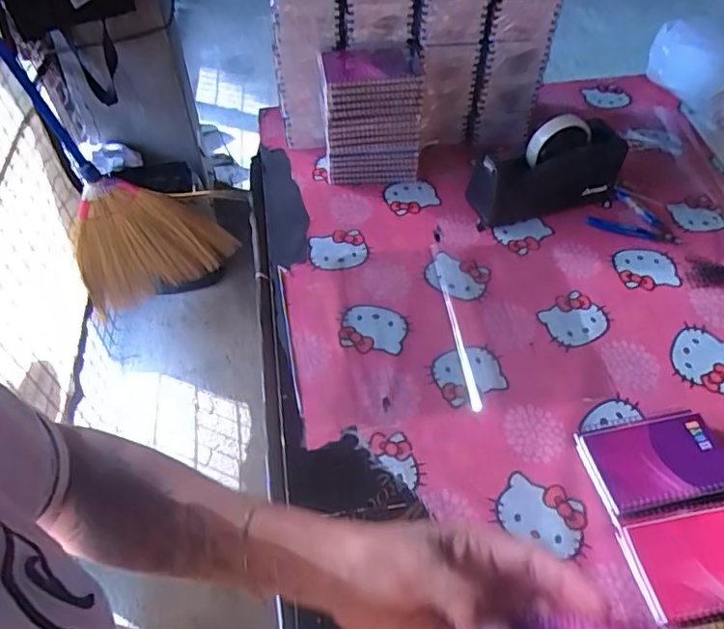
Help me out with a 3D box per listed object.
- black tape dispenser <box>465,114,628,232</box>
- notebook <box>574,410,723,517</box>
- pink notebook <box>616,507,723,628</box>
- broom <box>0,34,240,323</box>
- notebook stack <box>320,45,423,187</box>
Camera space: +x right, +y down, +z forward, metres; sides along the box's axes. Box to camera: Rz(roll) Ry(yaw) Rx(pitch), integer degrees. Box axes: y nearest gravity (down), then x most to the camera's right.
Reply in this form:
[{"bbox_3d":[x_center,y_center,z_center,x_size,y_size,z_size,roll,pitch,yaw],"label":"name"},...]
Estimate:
[{"bbox_3d":[0.256,-0.203,0.818,0.210,0.116,0.083,-13,51,-11],"label":"black tape dispenser"},{"bbox_3d":[0.291,0.147,0.586,0.135,0.025,0.088,-9,51,-8],"label":"notebook"},{"bbox_3d":[0.307,0.221,0.524,0.133,0.025,0.083,-7,51,-7],"label":"pink notebook"},{"bbox_3d":[-0.585,-0.365,1.526,0.428,0.893,0.088,-12,47,-13],"label":"broom"},{"bbox_3d":[0.013,-0.285,0.852,0.138,0.157,0.110,-3,50,-3],"label":"notebook stack"}]

